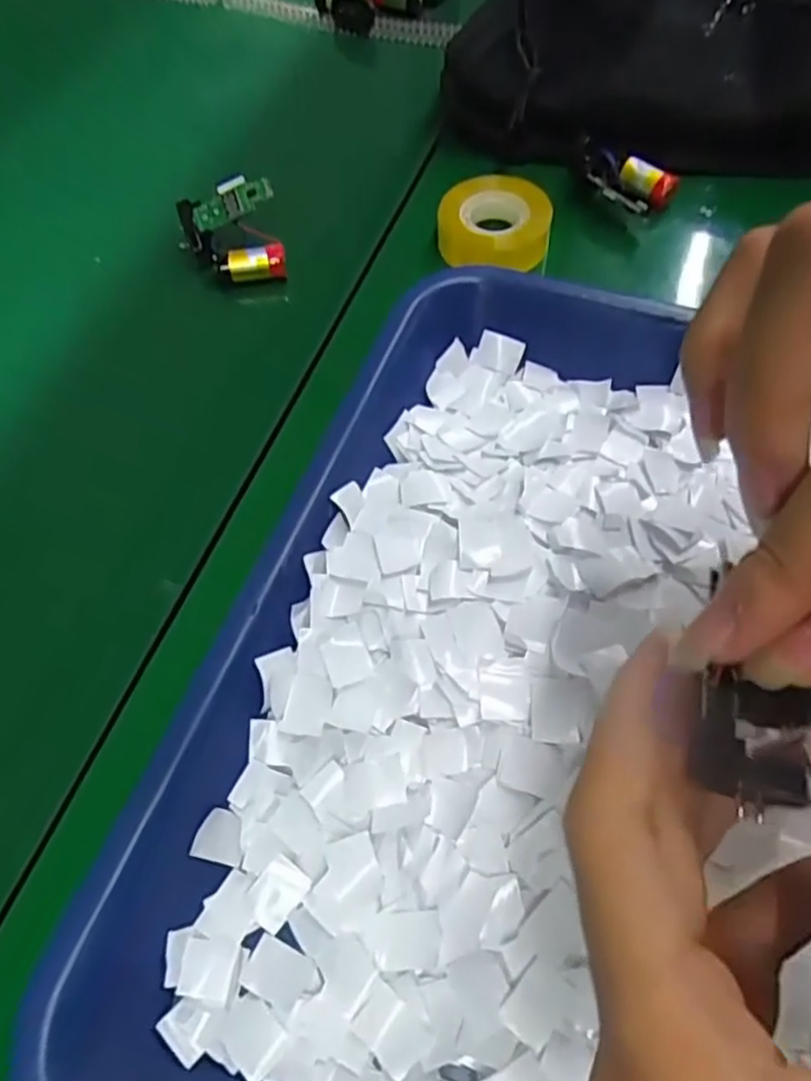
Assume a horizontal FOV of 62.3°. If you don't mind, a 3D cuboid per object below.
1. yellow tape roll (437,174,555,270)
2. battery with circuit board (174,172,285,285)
[{"bbox_3d":[0.047,-0.165,0.349,0.056,0.018,0.056,0,63,0],"label":"yellow tape roll"},{"bbox_3d":[-0.091,-0.160,0.346,0.052,0.014,0.050,-10,94,10],"label":"battery with circuit board"}]

